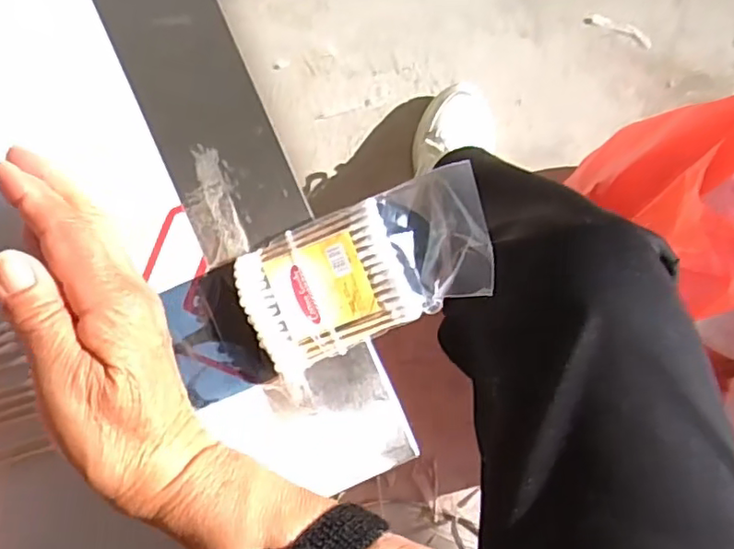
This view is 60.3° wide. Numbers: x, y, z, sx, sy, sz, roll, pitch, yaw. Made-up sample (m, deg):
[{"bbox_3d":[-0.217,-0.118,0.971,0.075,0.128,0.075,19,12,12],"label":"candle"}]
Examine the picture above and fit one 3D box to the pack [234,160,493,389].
[{"bbox_3d":[0.001,-0.003,0.300,0.120,0.031,0.064,-27,90,-4],"label":"pack"}]

